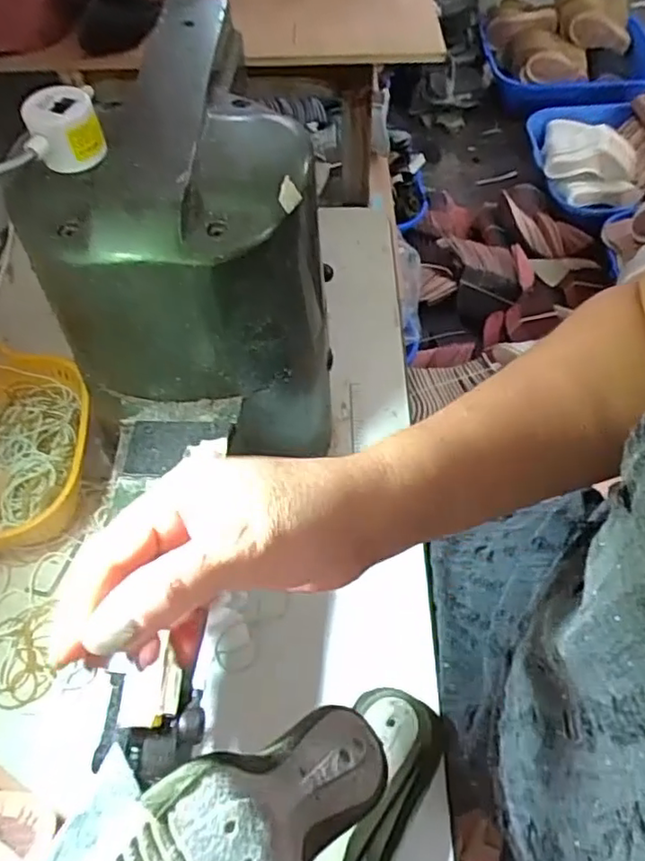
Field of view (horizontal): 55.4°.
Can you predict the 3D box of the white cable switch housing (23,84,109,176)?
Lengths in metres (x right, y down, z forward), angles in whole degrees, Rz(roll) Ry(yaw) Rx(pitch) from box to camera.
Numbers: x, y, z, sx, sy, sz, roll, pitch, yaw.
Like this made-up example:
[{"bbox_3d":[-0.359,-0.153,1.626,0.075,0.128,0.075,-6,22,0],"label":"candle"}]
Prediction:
[{"bbox_3d":[-0.155,-0.180,0.370,0.041,0.035,0.036,-13,57,-6],"label":"white cable switch housing"}]

